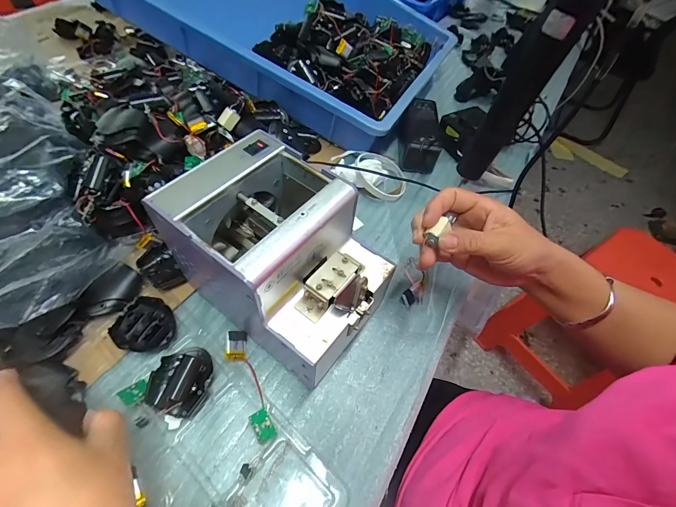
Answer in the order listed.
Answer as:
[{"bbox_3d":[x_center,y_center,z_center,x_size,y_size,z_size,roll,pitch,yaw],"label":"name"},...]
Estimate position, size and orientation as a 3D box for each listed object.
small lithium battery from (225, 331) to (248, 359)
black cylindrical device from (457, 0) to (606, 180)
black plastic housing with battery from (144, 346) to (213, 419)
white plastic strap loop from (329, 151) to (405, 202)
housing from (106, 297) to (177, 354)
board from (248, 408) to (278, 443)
[{"bbox_3d":[-0.103,0.092,0.338,0.019,0.009,0.029,-1,55,-6],"label":"small lithium battery"},{"bbox_3d":[0.181,-0.156,0.338,0.038,0.192,0.032,-23,60,-20],"label":"black cylindrical device"},{"bbox_3d":[-0.146,0.118,0.312,0.048,0.016,0.059,18,55,7],"label":"black plastic housing with battery"},{"bbox_3d":[0.049,-0.121,0.488,0.105,0.043,0.074,20,56,9],"label":"white plastic strap loop"},{"bbox_3d":[-0.196,0.072,0.335,0.060,0.013,0.054,38,60,20],"label":"housing"},{"bbox_3d":[-0.066,0.153,0.296,0.017,0.004,0.025,-31,77,-15],"label":"board"}]

